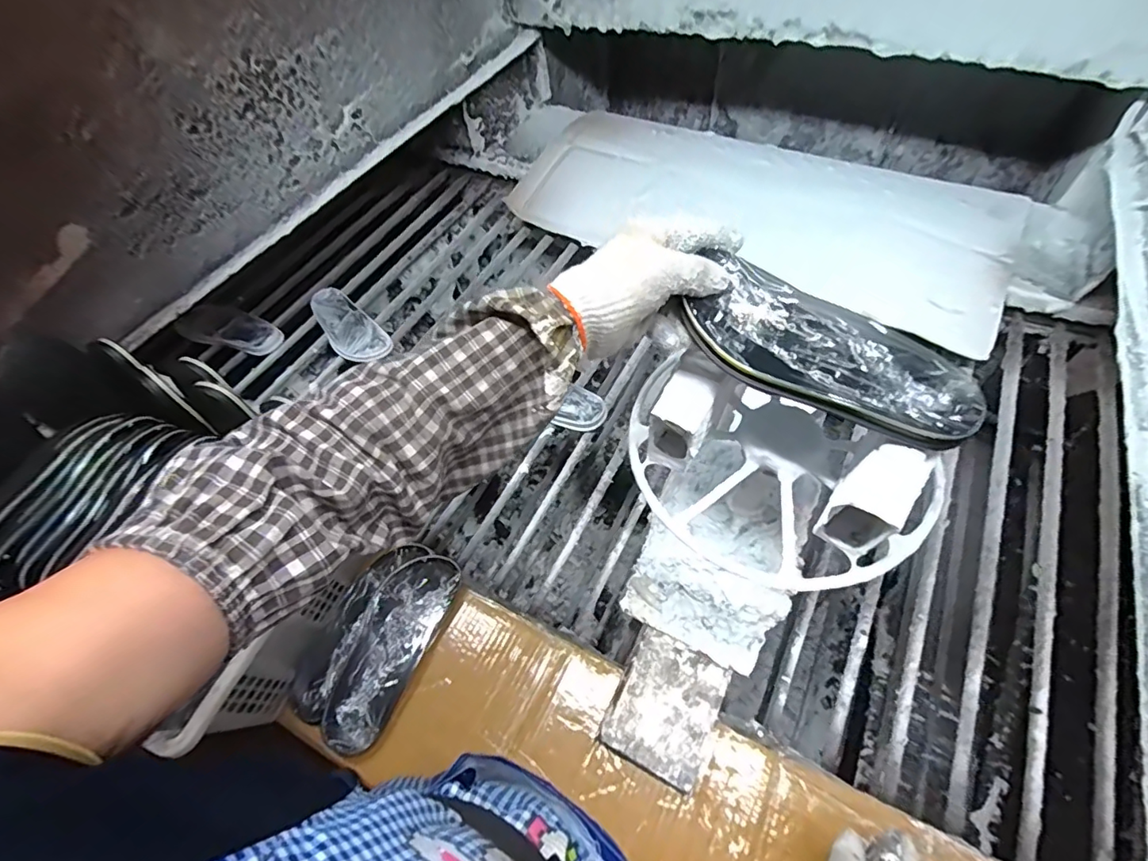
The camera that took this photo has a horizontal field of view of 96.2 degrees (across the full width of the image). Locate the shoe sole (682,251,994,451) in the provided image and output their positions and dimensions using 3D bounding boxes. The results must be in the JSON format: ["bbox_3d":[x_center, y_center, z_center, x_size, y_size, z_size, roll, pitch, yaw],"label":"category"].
[{"bbox_3d":[0.185,-0.056,0.382,0.206,0.020,0.087,27,64,12],"label":"shoe sole"}]

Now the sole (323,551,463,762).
[{"bbox_3d":[-0.226,0.264,0.638,0.080,0.042,0.228,19,62,14],"label":"sole"}]

